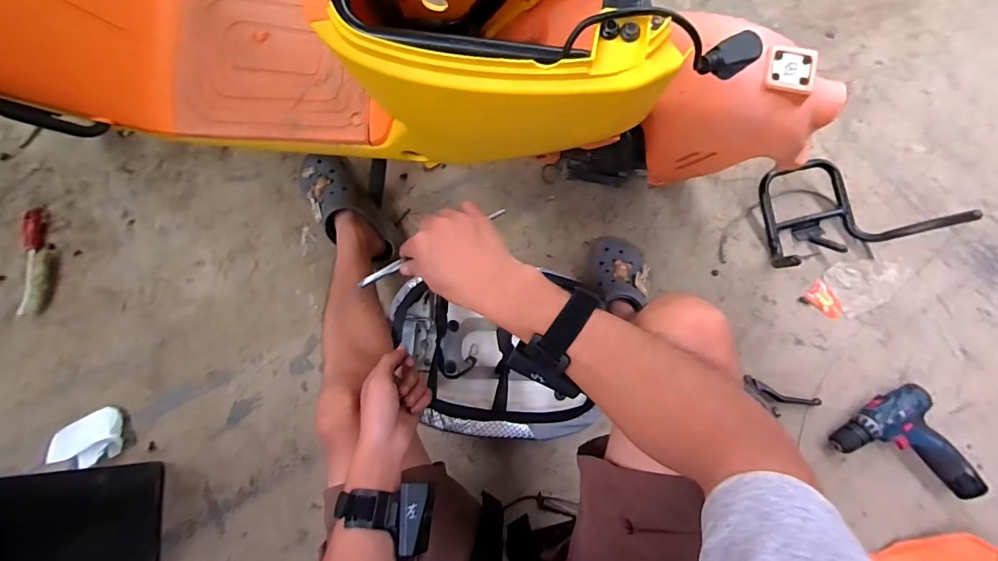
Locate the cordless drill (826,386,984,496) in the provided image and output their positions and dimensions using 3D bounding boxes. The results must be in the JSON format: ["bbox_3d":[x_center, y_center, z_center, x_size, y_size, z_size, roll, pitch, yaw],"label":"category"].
[{"bbox_3d":[0.730,0.268,0.758,0.219,0.052,0.149,21,76,5],"label":"cordless drill"}]

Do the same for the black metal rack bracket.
[{"bbox_3d":[0.664,-0.158,0.812,0.267,0.163,0.207,-9,75,-3],"label":"black metal rack bracket"}]

